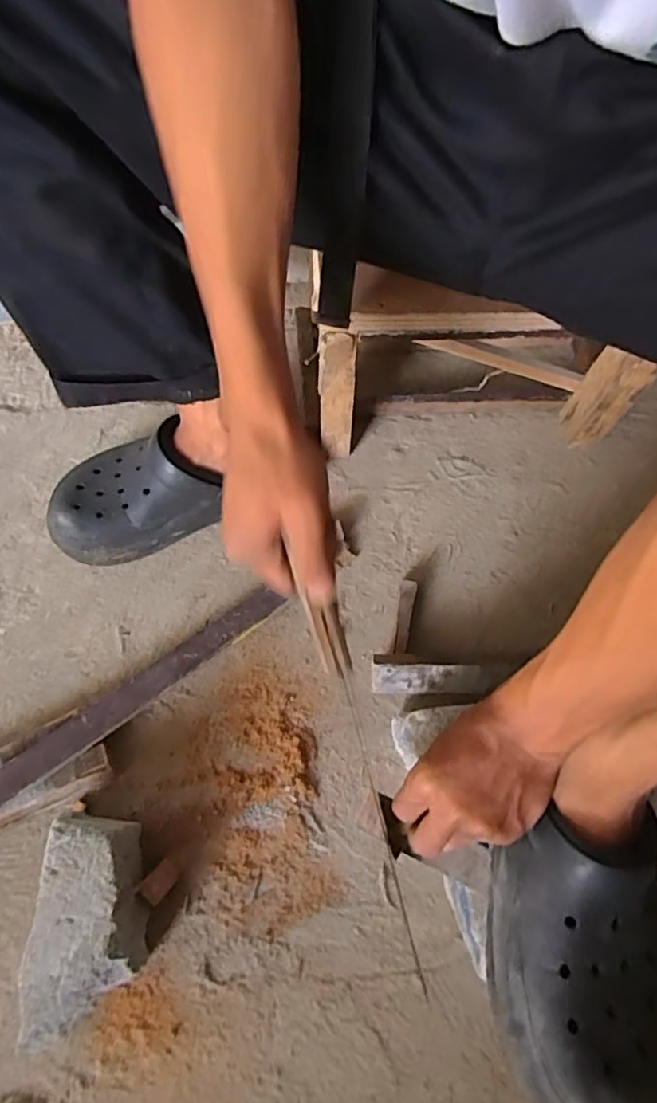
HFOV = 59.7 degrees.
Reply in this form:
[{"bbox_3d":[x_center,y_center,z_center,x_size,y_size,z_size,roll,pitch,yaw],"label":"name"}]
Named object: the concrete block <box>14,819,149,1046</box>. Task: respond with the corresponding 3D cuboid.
[{"bbox_3d":[-0.187,0.292,0.456,0.071,0.069,0.147,2,67,0],"label":"concrete block"}]

